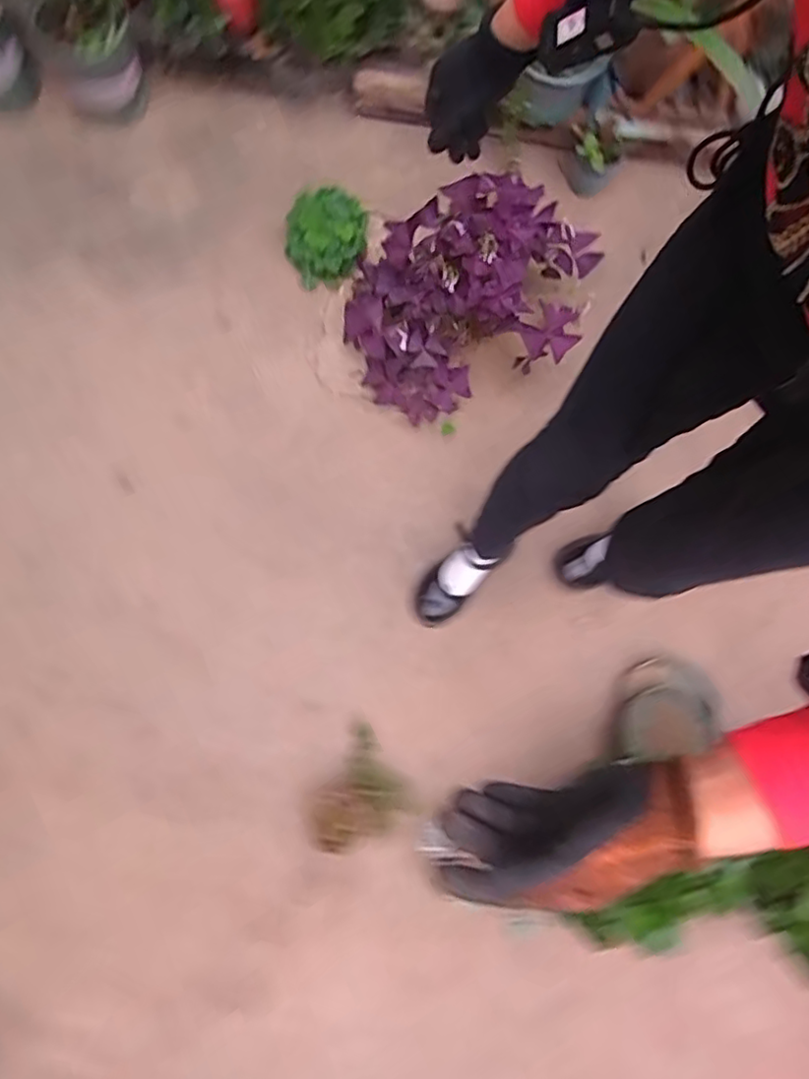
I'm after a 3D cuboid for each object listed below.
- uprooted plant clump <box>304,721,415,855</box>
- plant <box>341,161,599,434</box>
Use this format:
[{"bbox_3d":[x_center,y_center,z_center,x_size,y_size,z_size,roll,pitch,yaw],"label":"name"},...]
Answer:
[{"bbox_3d":[-0.101,0.459,1.126,0.175,0.064,0.176,-30,74,-11],"label":"uprooted plant clump"},{"bbox_3d":[0.147,-0.498,1.262,0.522,0.277,0.318,-22,72,-9],"label":"plant"}]

